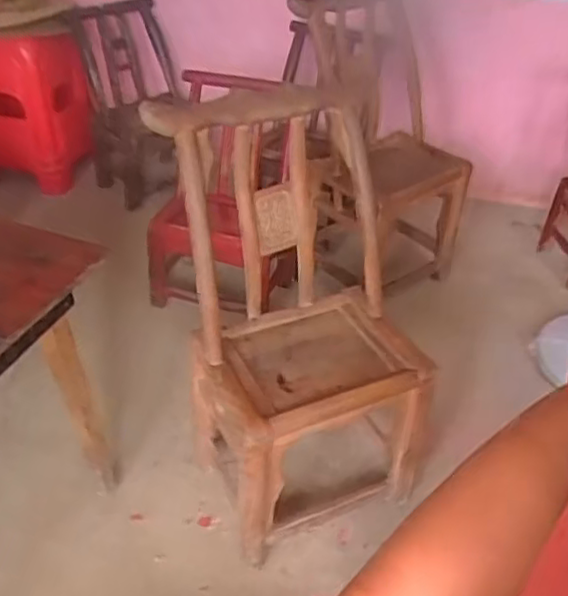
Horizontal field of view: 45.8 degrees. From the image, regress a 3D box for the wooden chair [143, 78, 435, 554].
[{"bbox_3d":[0.026,0.054,1.340,0.426,0.809,0.415,-17,42,-25],"label":"wooden chair"}]

